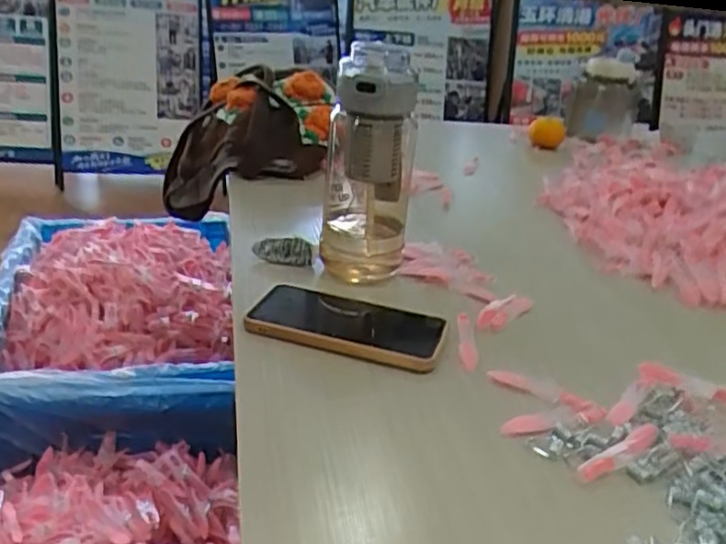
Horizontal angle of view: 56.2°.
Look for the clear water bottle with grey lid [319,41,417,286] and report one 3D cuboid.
[{"bbox_3d":[0.006,-0.095,0.609,0.079,0.196,0.072,6,25,1],"label":"clear water bottle with grey lid"}]

